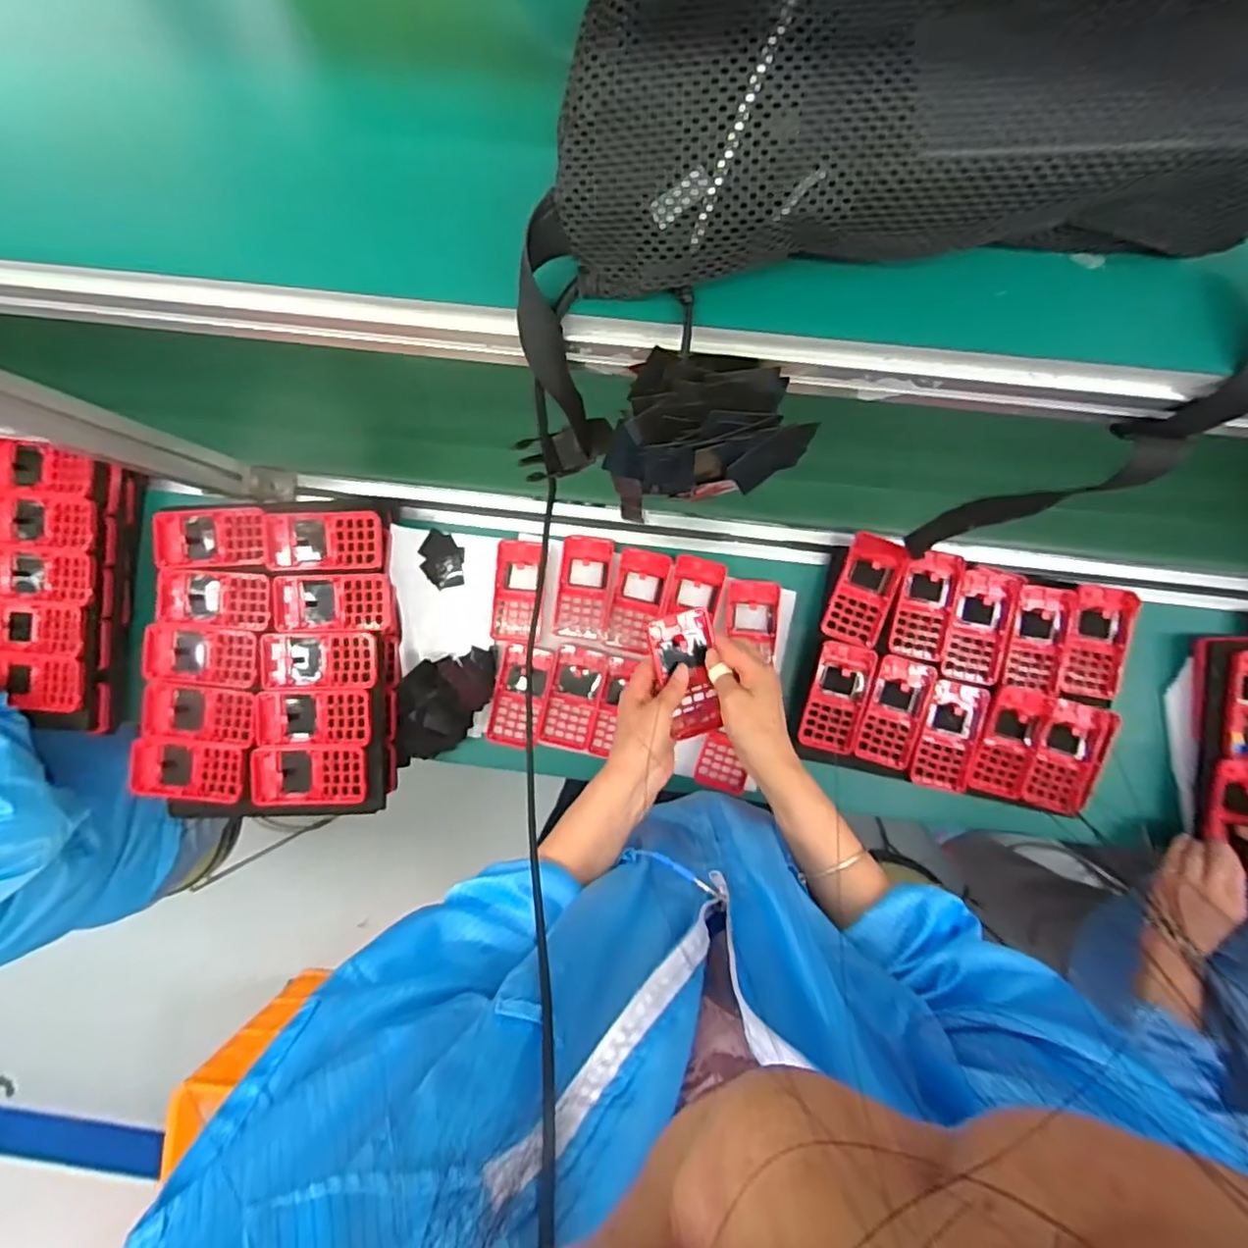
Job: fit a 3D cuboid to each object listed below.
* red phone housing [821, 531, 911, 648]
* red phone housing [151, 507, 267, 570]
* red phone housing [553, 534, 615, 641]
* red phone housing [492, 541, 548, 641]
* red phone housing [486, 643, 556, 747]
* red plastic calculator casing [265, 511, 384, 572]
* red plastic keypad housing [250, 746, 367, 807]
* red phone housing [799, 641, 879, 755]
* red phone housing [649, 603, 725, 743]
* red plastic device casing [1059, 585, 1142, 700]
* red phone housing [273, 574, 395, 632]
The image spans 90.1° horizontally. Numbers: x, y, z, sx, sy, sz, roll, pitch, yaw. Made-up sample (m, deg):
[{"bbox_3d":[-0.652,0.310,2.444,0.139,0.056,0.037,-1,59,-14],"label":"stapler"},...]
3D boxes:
[{"bbox_3d":[0.273,-0.038,0.706,0.064,0.015,0.119,20,90,4],"label":"red phone housing"},{"bbox_3d":[-0.457,-0.095,0.682,0.127,0.012,0.063,-2,89,4],"label":"red phone housing"},{"bbox_3d":[-0.048,-0.044,0.745,0.060,0.008,0.120,7,90,4],"label":"red phone housing"},{"bbox_3d":[-0.125,-0.039,0.753,0.062,0.023,0.117,6,89,4],"label":"red phone housing"},{"bbox_3d":[-0.125,0.088,0.750,0.065,0.020,0.121,12,90,4],"label":"red phone housing"},{"bbox_3d":[-0.336,-0.093,0.700,0.122,0.019,0.067,-1,89,4],"label":"red plastic calculator casing"},{"bbox_3d":[-0.346,0.168,0.685,0.123,0.014,0.064,-1,89,4],"label":"red plastic keypad housing"},{"bbox_3d":[0.244,0.085,0.713,0.061,0.015,0.122,14,90,4],"label":"red phone housing"},{"bbox_3d":[0.063,0.049,0.613,0.058,0.024,0.123,-9,101,4],"label":"red phone housing"},{"bbox_3d":[0.538,0.021,0.704,0.069,0.013,0.123,11,90,4],"label":"red plastic device casing"},{"bbox_3d":[-0.321,-0.023,0.692,0.121,0.025,0.061,-2,89,4],"label":"red phone housing"}]

